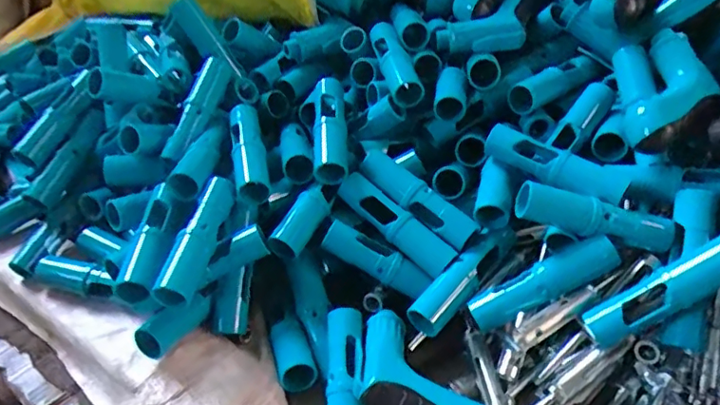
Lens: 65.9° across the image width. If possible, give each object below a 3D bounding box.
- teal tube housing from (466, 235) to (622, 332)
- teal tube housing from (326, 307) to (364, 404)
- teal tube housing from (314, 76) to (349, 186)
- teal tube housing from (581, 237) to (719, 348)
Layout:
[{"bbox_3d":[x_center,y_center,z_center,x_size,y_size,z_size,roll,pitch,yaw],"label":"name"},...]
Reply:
[{"bbox_3d":[0.145,0.064,0.444,0.120,0.021,0.026,-30,37,10],"label":"teal tube housing"},{"bbox_3d":[-0.011,0.141,0.432,0.028,0.029,0.120,-3,61,3],"label":"teal tube housing"},{"bbox_3d":[-0.028,-0.072,0.529,0.029,0.024,0.128,-4,53,1],"label":"teal tube housing"},{"bbox_3d":[0.220,0.063,0.399,0.121,0.022,0.026,-37,34,18],"label":"teal tube housing"}]

